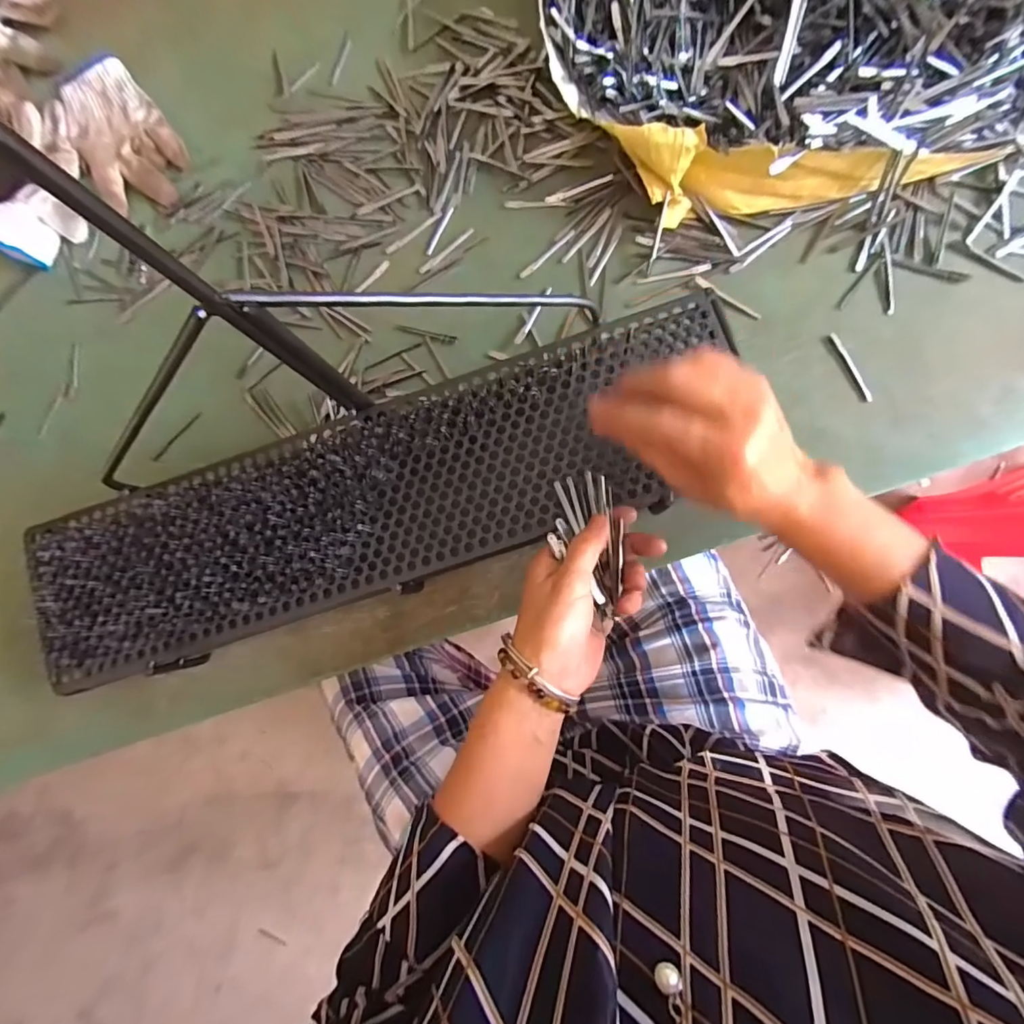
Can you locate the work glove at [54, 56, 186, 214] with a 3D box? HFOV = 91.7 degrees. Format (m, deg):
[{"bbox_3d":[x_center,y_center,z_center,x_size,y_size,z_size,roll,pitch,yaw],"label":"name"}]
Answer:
[{"bbox_3d":[-0.420,-0.401,0.533,0.099,0.018,0.180,-36,82,1],"label":"work glove"}]

